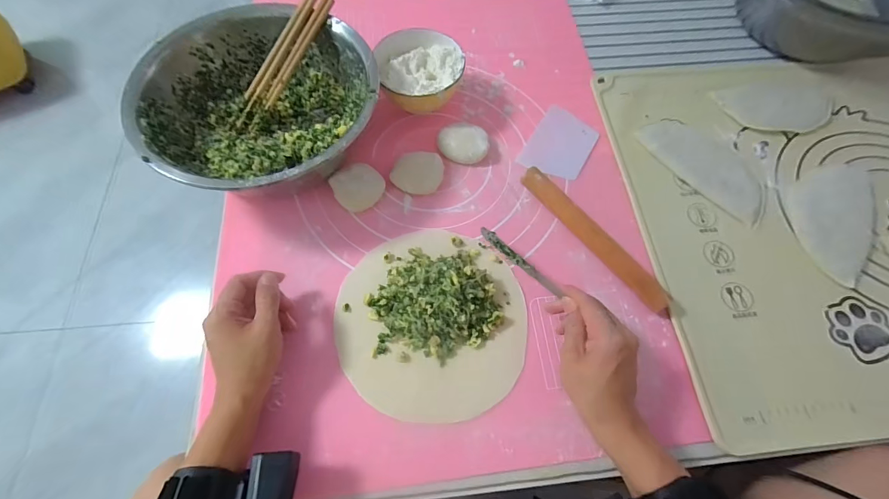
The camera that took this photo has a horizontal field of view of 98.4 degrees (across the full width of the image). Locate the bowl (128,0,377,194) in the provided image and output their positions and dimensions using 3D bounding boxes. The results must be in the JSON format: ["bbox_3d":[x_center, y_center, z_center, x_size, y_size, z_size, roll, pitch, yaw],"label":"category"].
[{"bbox_3d":[-0.208,-0.161,0.460,0.253,0.096,0.239,0,67,0],"label":"bowl"}]

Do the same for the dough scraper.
[{"bbox_3d":[0.155,-0.140,0.510,0.077,0.004,0.108,29,69,11],"label":"dough scraper"}]

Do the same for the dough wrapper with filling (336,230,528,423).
[{"bbox_3d":[-0.012,0.067,0.398,0.193,0.032,0.198,-8,67,-4],"label":"dough wrapper with filling"}]

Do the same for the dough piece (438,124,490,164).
[{"bbox_3d":[0.025,-0.136,0.493,0.062,0.024,0.047,10,67,4],"label":"dough piece"}]

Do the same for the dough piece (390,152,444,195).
[{"bbox_3d":[-0.033,-0.095,0.476,0.059,0.019,0.053,11,67,4],"label":"dough piece"}]

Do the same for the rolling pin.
[{"bbox_3d":[0.167,-0.015,0.441,0.023,0.029,0.209,-36,72,-15],"label":"rolling pin"}]

